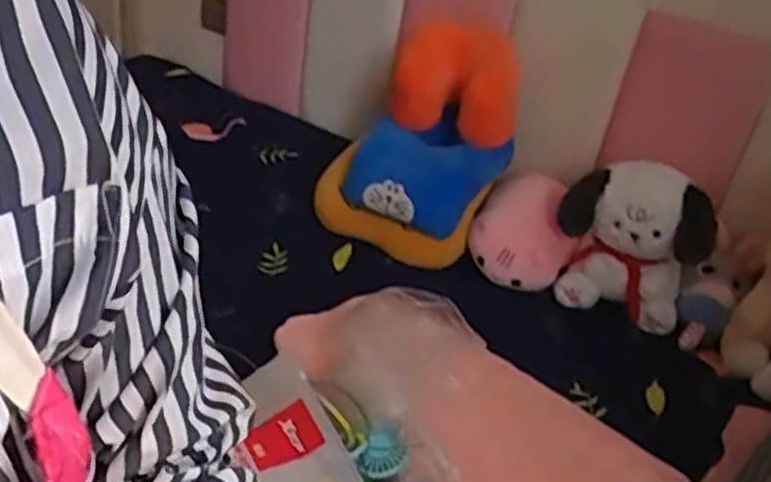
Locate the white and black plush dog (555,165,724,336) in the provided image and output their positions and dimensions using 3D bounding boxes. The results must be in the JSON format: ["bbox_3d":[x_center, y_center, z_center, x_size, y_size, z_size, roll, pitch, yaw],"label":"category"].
[{"bbox_3d":[0.436,-0.005,1.396,0.261,0.256,0.171,18,34,16],"label":"white and black plush dog"}]

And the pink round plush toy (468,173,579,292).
[{"bbox_3d":[0.264,-0.019,1.471,0.198,0.158,0.193,12,33,8],"label":"pink round plush toy"}]

